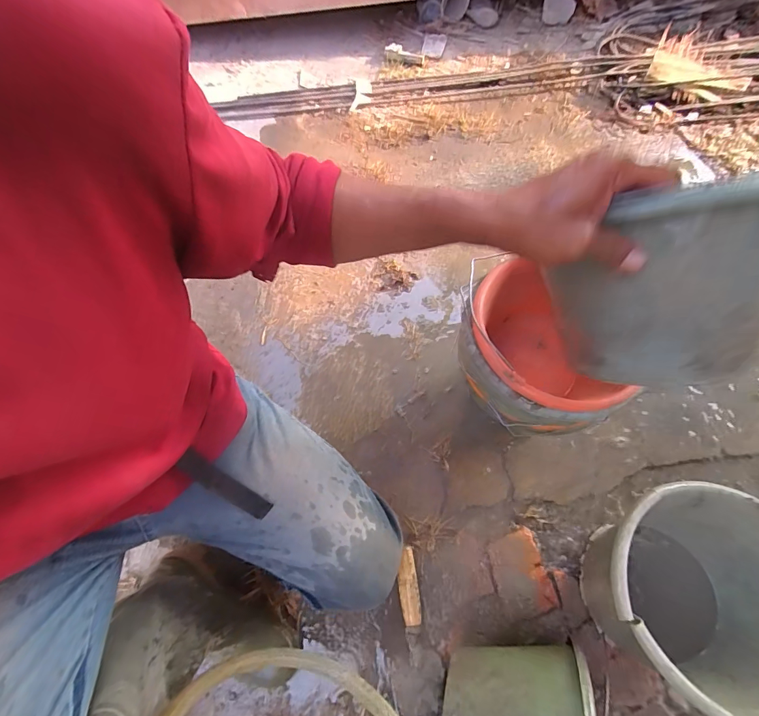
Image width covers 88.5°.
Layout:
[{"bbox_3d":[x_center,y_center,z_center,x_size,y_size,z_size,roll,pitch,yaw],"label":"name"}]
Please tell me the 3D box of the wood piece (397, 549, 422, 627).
[{"bbox_3d":[0.047,0.377,0.648,0.032,0.035,0.108,-7,69,-3],"label":"wood piece"}]

